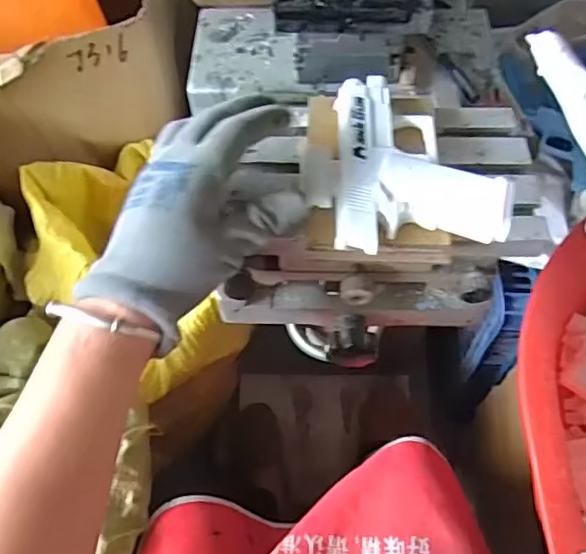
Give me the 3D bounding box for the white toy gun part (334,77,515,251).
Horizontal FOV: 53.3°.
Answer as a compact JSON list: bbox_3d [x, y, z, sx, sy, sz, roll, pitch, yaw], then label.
[{"bbox_3d":[0.080,-0.079,0.379,0.102,0.014,0.137,1,59,2],"label":"white toy gun part"}]

